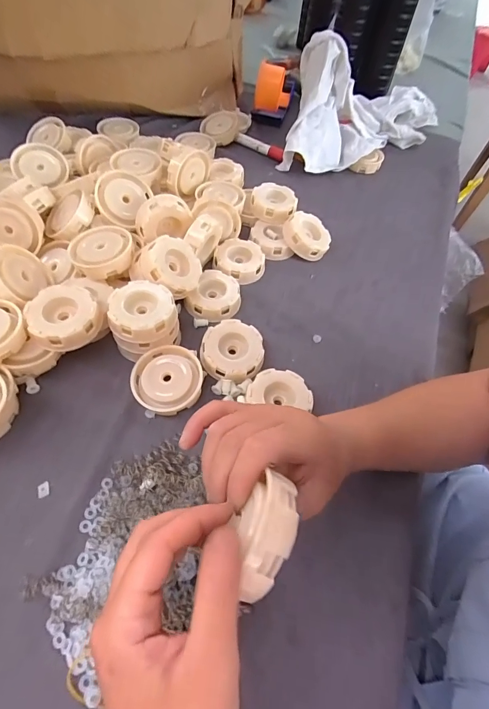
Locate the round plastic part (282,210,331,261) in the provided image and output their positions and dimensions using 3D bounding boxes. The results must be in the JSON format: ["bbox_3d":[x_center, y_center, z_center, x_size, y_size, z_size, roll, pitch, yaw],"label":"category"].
[{"bbox_3d":[0.085,-0.163,0.509,0.064,0.022,0.064,6,72,-19],"label":"round plastic part"}]

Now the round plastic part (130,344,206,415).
[{"bbox_3d":[-0.075,0.025,0.371,0.065,0.026,0.071,2,56,-3],"label":"round plastic part"}]

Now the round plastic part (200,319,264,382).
[{"bbox_3d":[-0.013,-0.003,0.397,0.063,0.027,0.061,2,56,-3],"label":"round plastic part"}]

